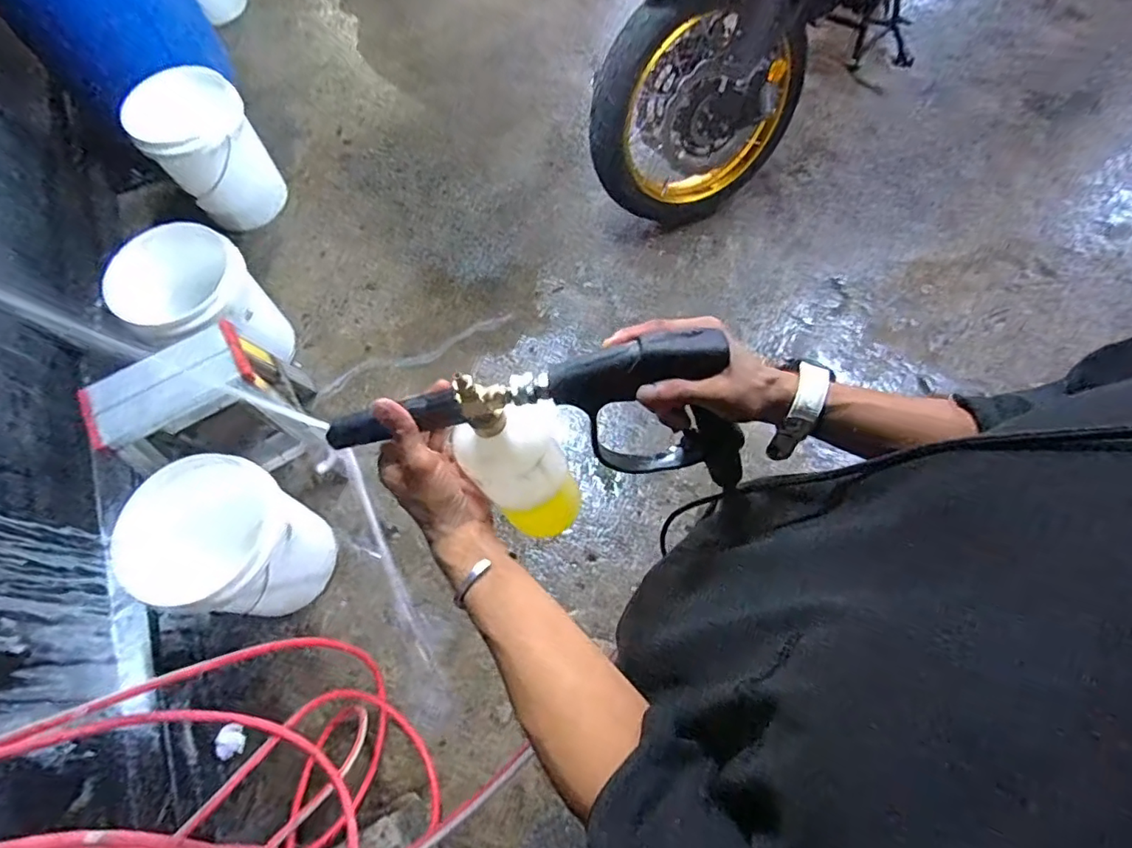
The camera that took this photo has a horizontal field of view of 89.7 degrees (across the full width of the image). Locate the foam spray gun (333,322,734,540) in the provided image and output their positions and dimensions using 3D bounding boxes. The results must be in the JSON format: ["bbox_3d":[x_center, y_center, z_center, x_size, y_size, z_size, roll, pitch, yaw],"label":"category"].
[{"bbox_3d":[-0.017,0.023,0.466,0.288,0.162,0.087,-11,69,-2],"label":"foam spray gun"}]

